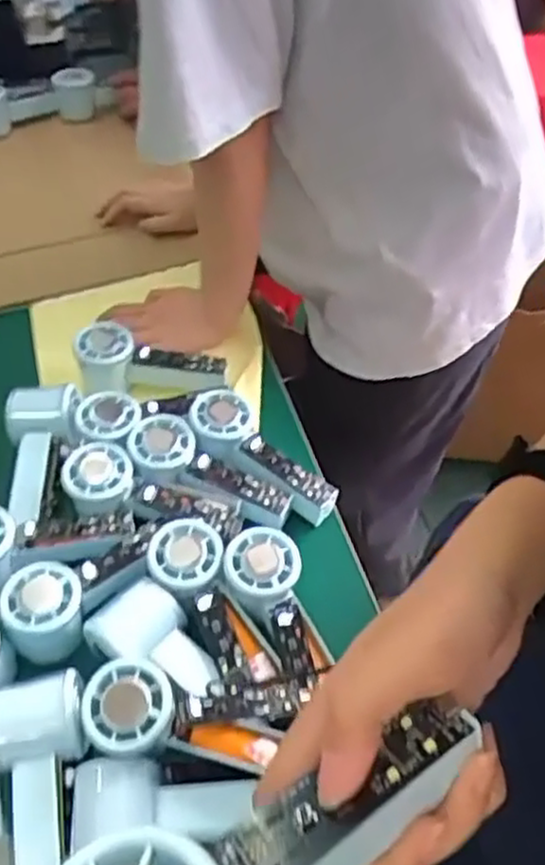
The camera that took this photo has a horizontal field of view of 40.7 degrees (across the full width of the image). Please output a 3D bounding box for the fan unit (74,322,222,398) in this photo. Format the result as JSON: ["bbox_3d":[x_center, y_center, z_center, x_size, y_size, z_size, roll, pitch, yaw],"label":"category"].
[{"bbox_3d":[-0.125,-0.069,0.746,0.148,0.051,0.057,7,49,-12],"label":"fan unit"}]

